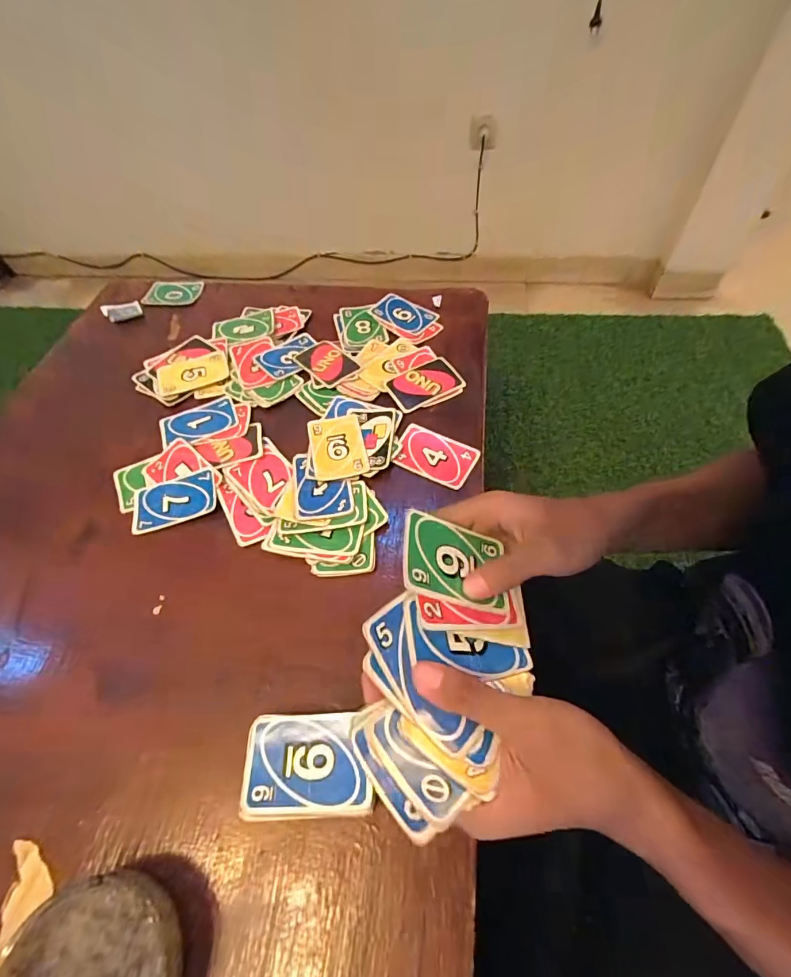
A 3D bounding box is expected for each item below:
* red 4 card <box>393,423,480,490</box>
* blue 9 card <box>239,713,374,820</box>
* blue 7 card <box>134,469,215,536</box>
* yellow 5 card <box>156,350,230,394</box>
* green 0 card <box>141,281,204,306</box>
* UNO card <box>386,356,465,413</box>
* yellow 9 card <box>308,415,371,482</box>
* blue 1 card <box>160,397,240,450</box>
[{"bbox_3d":[0.041,-0.034,0.441,0.081,0.004,0.054,26,64,16],"label":"red 4 card"},{"bbox_3d":[-0.059,0.185,0.286,0.084,0.005,0.058,-4,57,2],"label":"blue 9 card"},{"bbox_3d":[-0.222,0.011,0.428,0.083,0.005,0.055,-18,61,-3],"label":"blue 7 card"},{"bbox_3d":[-0.248,-0.142,0.520,0.084,0.007,0.052,-20,62,-11],"label":"yellow 5 card"},{"bbox_3d":[-0.327,-0.289,0.627,0.089,0.010,0.048,2,68,10],"label":"green 0 card"},{"bbox_3d":[0.031,-0.122,0.493,0.081,0.007,0.055,-25,60,-13],"label":"UNO card"},{"bbox_3d":[-0.062,-0.046,0.446,0.055,0.004,0.083,-10,56,-8],"label":"yellow 9 card"},{"bbox_3d":[-0.224,-0.076,0.482,0.082,0.005,0.055,-19,55,-8],"label":"blue 1 card"}]

